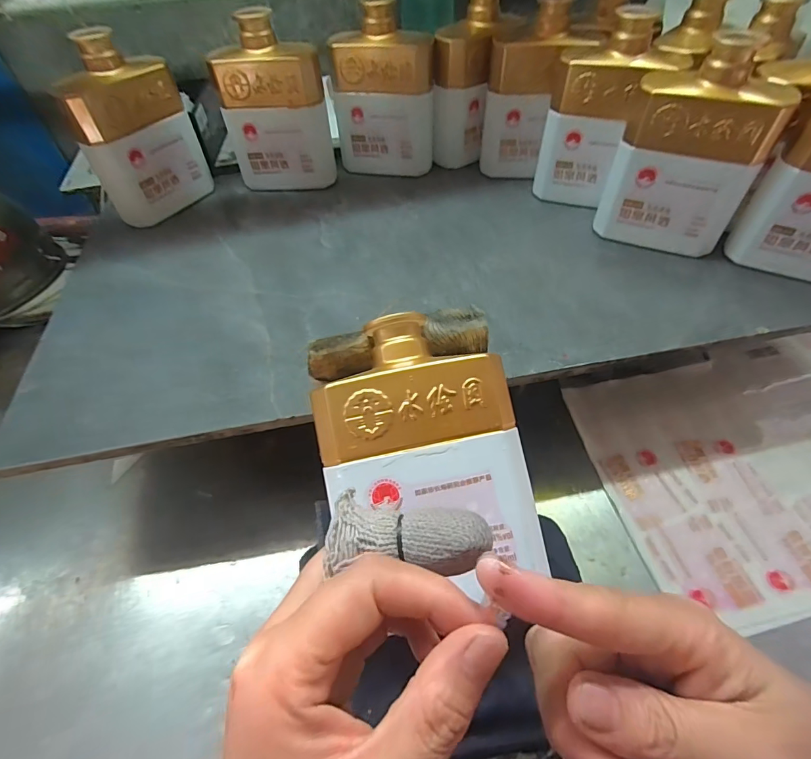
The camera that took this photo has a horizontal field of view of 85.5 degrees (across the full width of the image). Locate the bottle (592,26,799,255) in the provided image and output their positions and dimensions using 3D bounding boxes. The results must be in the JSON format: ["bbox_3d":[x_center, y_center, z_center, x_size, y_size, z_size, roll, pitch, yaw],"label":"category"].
[{"bbox_3d":[0.253,-0.200,0.397,0.114,0.163,0.055,16,55,15],"label":"bottle"}]

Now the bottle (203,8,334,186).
[{"bbox_3d":[-0.145,-0.301,0.496,0.109,0.161,0.053,5,53,7],"label":"bottle"}]

